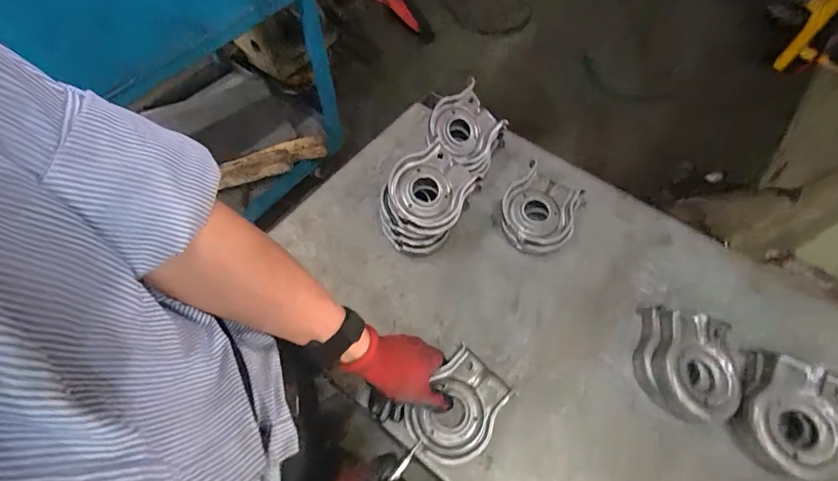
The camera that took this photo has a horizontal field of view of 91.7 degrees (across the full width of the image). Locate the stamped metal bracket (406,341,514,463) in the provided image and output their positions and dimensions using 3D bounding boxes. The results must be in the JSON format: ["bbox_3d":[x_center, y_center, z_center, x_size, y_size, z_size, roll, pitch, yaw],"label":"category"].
[{"bbox_3d":[0.049,0.200,0.485,0.085,0.032,0.122,33,65,20],"label":"stamped metal bracket"}]

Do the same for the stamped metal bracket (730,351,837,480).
[{"bbox_3d":[0.436,0.201,0.472,0.102,0.061,0.127,27,64,14],"label":"stamped metal bracket"}]

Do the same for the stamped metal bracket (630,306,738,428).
[{"bbox_3d":[0.338,0.153,0.505,0.113,0.054,0.125,17,62,9],"label":"stamped metal bracket"}]

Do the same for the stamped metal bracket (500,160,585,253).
[{"bbox_3d":[0.183,-0.048,0.614,0.108,0.038,0.130,21,63,11],"label":"stamped metal bracket"}]

